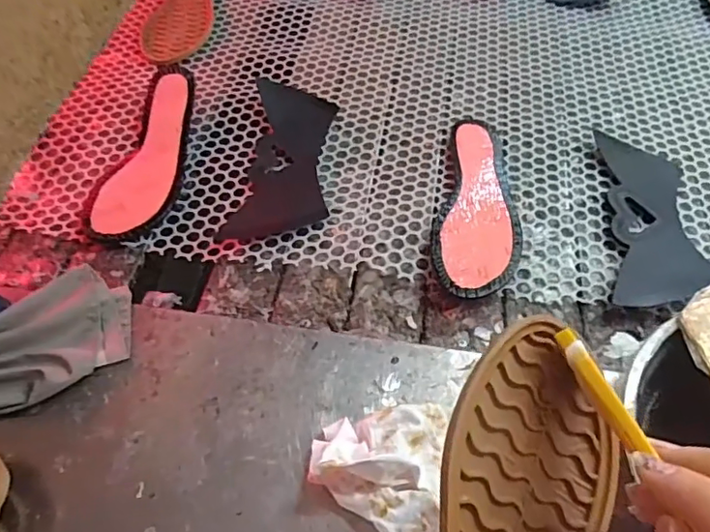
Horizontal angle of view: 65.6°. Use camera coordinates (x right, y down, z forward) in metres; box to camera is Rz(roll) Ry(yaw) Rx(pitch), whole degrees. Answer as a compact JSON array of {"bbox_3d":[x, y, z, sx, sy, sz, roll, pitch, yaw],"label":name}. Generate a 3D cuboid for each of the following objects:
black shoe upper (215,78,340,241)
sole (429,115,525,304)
[{"bbox_3d":[-0.070,-0.112,0.570,0.094,0.024,0.203,7,53,5],"label":"black shoe upper"},{"bbox_3d":[0.123,-0.060,0.532,0.077,0.023,0.224,11,53,8],"label":"sole"}]

